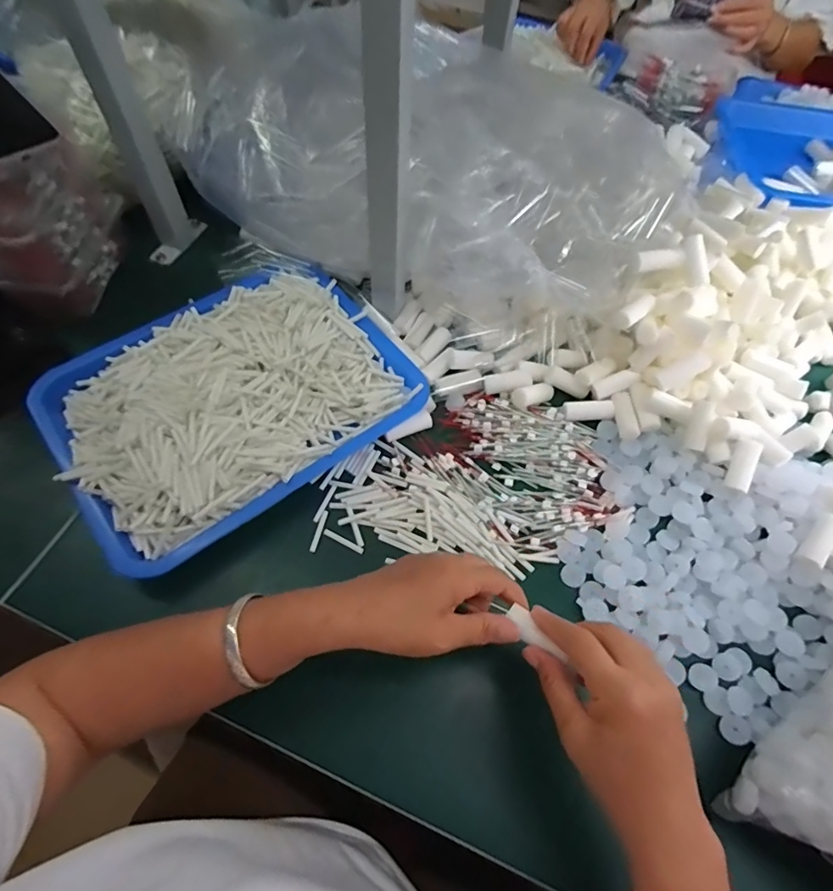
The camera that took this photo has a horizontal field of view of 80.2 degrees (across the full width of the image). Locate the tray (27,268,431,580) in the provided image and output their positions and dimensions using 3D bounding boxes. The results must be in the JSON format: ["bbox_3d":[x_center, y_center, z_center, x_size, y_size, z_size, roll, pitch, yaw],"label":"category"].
[{"bbox_3d":[-0.181,-0.055,0.491,0.330,0.055,0.253,-36,68,-21],"label":"tray"}]

